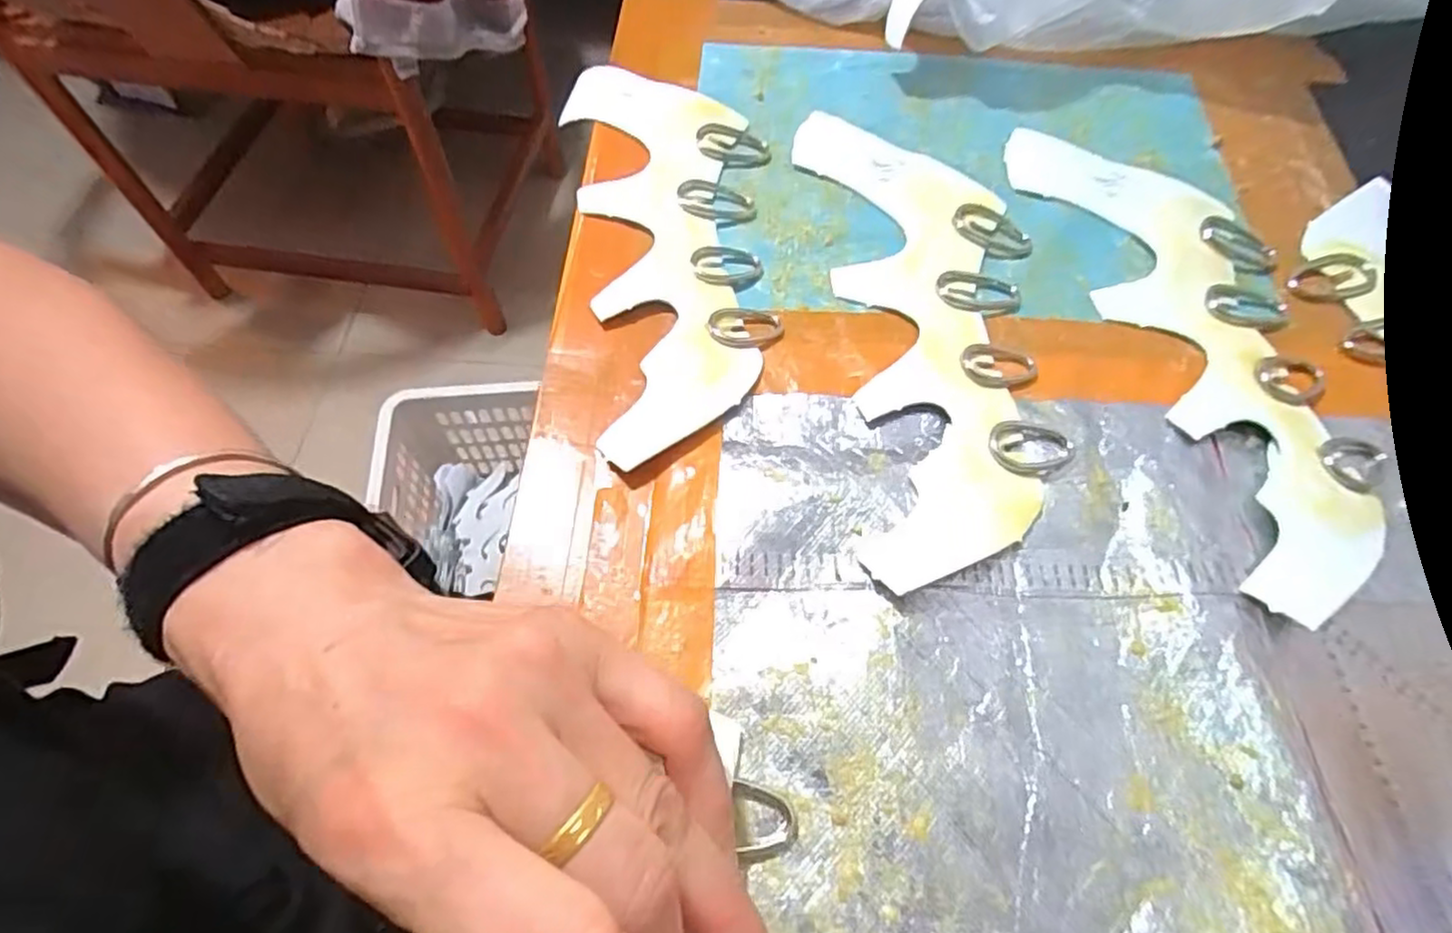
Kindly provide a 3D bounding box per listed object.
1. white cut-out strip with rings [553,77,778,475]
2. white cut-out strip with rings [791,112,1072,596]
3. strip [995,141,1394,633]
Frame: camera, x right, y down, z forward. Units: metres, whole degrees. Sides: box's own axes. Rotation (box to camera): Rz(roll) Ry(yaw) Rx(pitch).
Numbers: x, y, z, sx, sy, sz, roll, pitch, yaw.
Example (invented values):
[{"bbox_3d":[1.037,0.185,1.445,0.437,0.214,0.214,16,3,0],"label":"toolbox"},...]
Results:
[{"bbox_3d":[-0.022,-0.102,0.294,0.076,0.006,0.222,-9,61,-6],"label":"white cut-out strip with rings"},{"bbox_3d":[0.080,-0.062,0.272,0.082,0.007,0.221,-3,60,-3],"label":"white cut-out strip with rings"},{"bbox_3d":[0.184,-0.054,0.268,0.080,0.007,0.223,-7,61,-5],"label":"strip"}]

